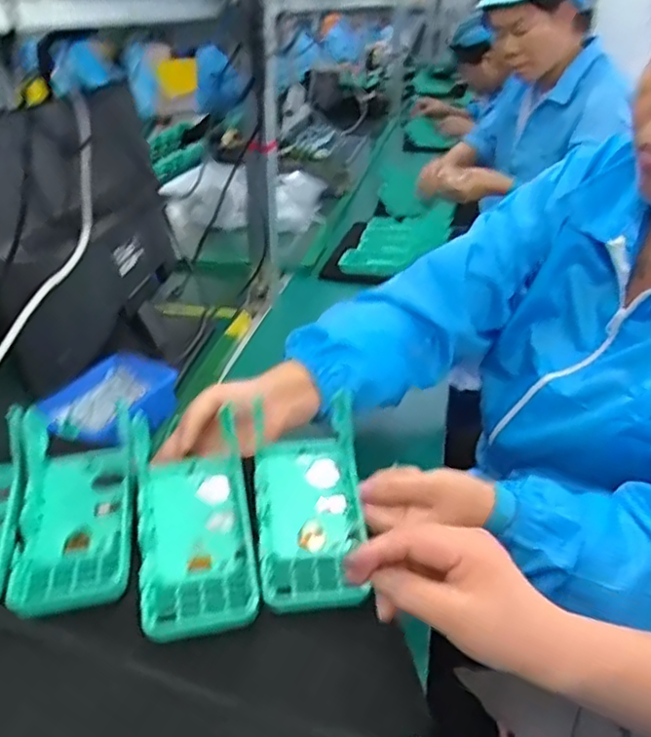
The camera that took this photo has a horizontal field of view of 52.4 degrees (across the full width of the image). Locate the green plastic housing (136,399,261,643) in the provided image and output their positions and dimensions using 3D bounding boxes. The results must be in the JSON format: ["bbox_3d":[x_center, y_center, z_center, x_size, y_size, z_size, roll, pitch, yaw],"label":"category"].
[{"bbox_3d":[-0.093,0.121,0.478,0.079,0.022,0.152,-10,36,-7],"label":"green plastic housing"}]

